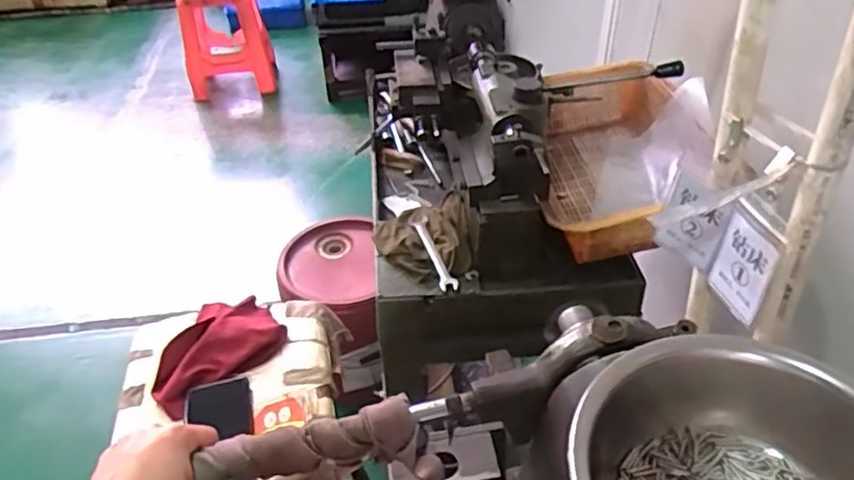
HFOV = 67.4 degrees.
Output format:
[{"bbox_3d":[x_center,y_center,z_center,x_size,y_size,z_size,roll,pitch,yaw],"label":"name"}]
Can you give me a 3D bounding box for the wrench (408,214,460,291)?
[{"bbox_3d":[0.007,0.015,0.900,0.025,0.012,0.147,-8,48,-20],"label":"wrench"}]

